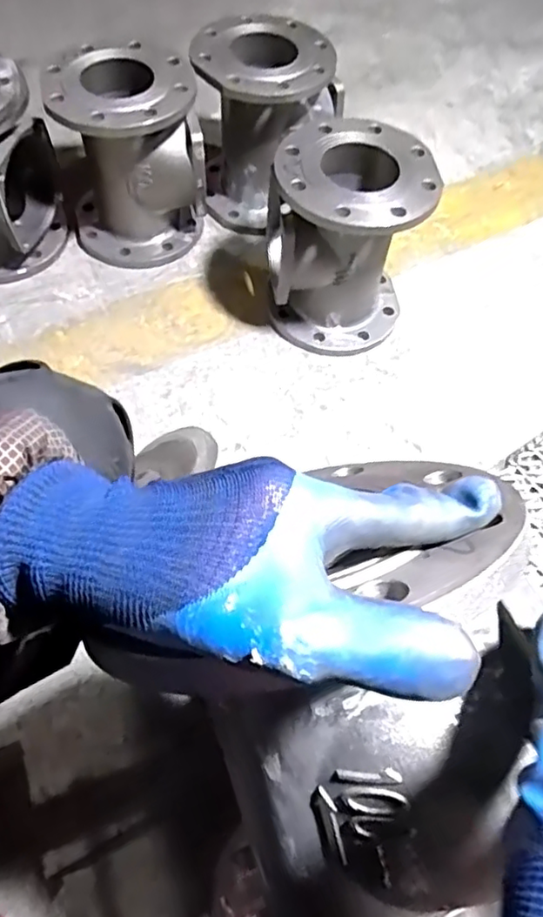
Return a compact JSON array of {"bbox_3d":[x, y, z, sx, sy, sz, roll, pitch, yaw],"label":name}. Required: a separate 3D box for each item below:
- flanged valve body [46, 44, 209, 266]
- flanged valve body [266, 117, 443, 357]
[{"bbox_3d":[-0.224,-0.464,0.963,0.206,0.268,0.191,2,61,-3],"label":"flanged valve body"},{"bbox_3d":[0.105,-0.320,0.892,0.210,0.251,0.215,-2,61,-5],"label":"flanged valve body"}]

